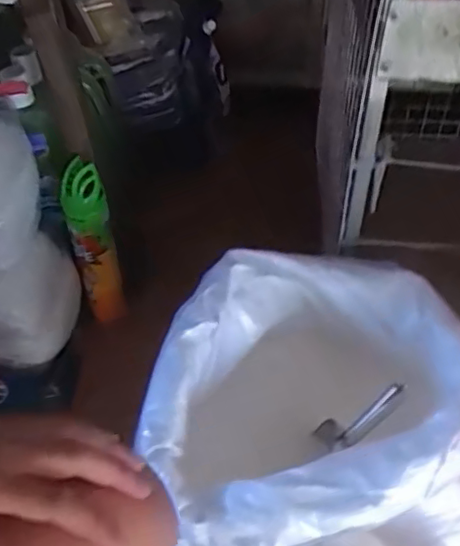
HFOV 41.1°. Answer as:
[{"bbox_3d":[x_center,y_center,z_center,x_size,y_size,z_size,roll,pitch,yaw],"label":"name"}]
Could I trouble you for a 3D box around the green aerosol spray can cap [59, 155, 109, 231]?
[{"bbox_3d":[-0.215,-0.111,0.902,0.048,0.097,0.058,5,46,5],"label":"green aerosol spray can cap"}]

